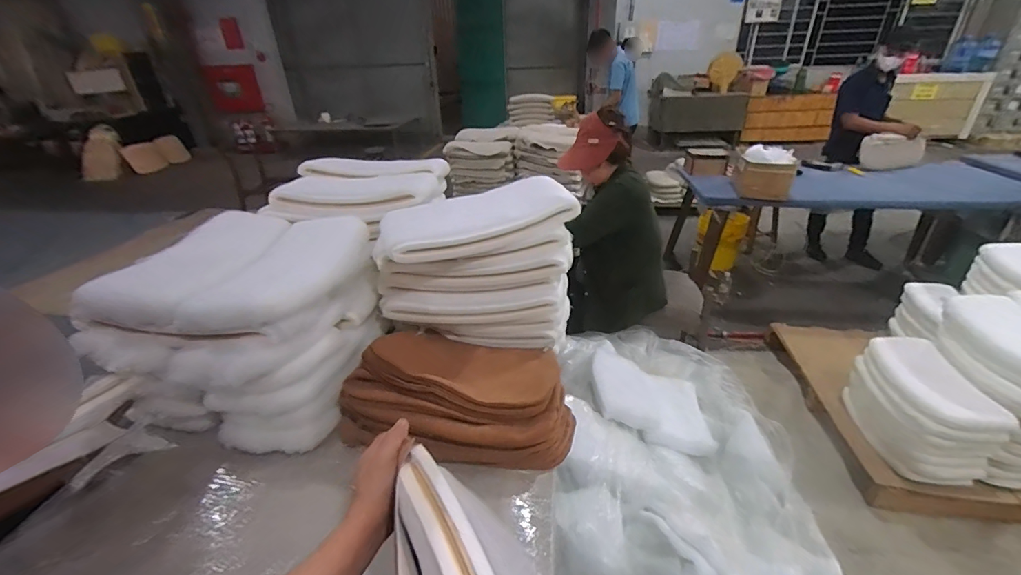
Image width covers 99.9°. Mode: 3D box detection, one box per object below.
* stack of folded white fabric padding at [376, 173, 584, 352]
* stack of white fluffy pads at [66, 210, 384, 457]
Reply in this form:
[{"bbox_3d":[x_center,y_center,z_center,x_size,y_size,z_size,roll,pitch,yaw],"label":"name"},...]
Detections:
[{"bbox_3d":[-0.079,-0.067,1.144,0.492,0.345,0.306,-1,44,7],"label":"stack of folded white fabric padding"},{"bbox_3d":[-0.585,0.070,1.041,0.427,0.342,0.506,4,31,13],"label":"stack of white fluffy pads"}]

